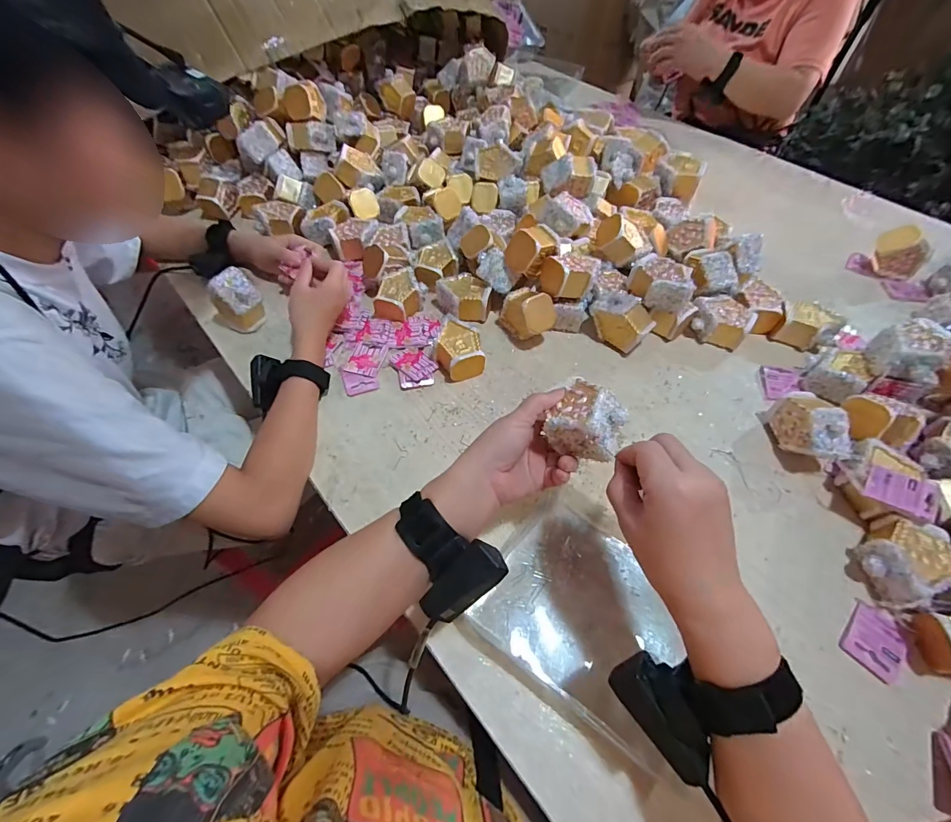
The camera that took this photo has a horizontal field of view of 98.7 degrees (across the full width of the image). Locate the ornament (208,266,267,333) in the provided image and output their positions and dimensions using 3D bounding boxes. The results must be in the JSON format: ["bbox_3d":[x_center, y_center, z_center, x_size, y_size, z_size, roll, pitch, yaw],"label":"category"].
[{"bbox_3d":[-0.354,-0.163,0.596,0.066,0.080,0.077,-33,63,-20],"label":"ornament"}]

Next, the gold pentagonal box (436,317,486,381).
[{"bbox_3d":[-0.024,-0.088,0.567,0.058,0.036,0.085,-16,58,-11],"label":"gold pentagonal box"}]

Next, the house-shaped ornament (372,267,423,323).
[{"bbox_3d":[-0.115,-0.178,0.623,0.064,0.037,0.081,14,57,9],"label":"house-shaped ornament"}]

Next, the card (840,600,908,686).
[{"bbox_3d":[0.387,0.223,0.396,0.046,0.007,0.064,35,63,31],"label":"card"}]

